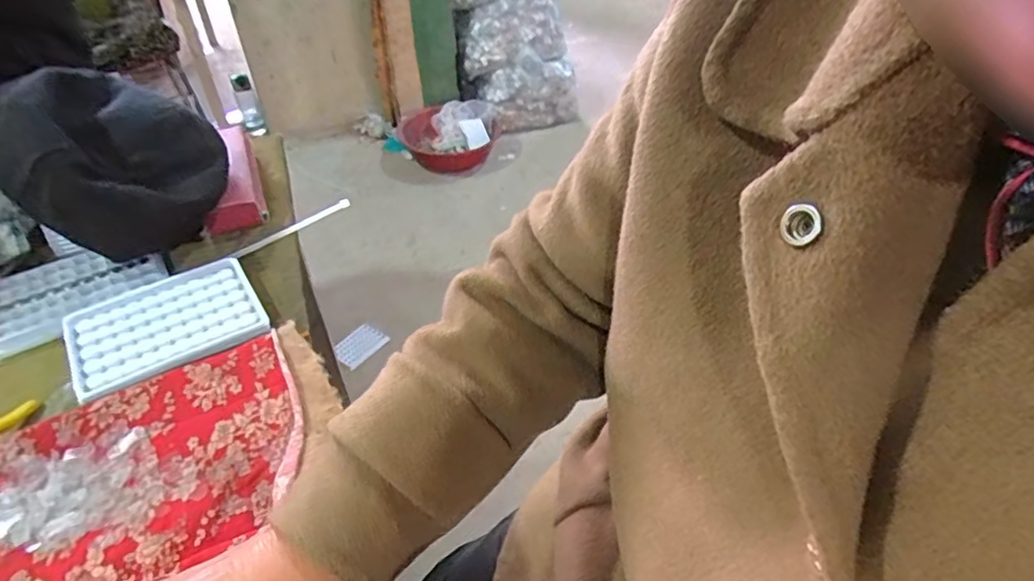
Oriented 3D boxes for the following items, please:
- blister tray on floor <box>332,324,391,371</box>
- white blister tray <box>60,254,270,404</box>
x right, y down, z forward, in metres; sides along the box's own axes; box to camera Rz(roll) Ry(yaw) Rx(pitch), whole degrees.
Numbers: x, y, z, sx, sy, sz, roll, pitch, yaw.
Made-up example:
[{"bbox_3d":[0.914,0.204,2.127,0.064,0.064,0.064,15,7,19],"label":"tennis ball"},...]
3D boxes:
[{"bbox_3d":[-0.385,0.131,1.370,0.077,0.021,0.130,39,40,9],"label":"blister tray on floor"},{"bbox_3d":[-0.271,0.023,0.434,0.130,0.012,0.106,-25,48,-26],"label":"white blister tray"}]

